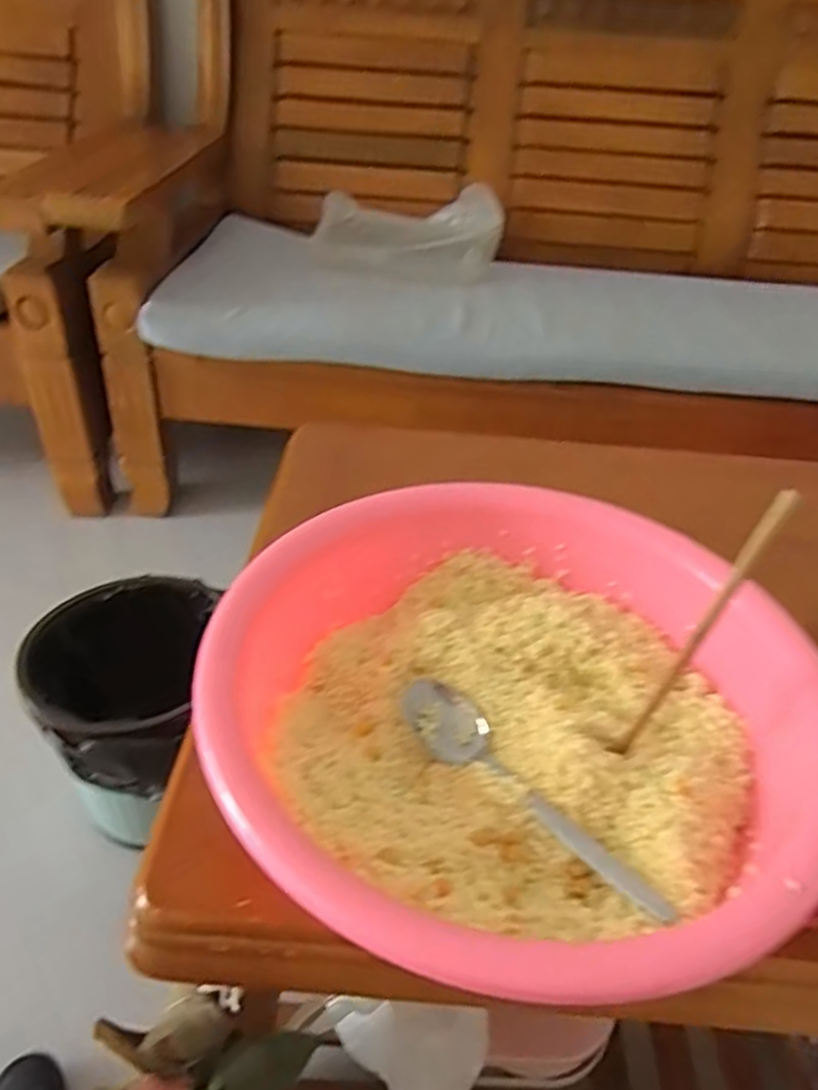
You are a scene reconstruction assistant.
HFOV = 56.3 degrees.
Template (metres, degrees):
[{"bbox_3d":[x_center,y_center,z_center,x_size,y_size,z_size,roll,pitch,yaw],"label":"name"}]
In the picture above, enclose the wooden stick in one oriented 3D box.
[{"bbox_3d":[0.157,0.047,0.412,0.008,0.176,0.009,3,33,-35],"label":"wooden stick"}]

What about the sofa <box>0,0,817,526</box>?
[{"bbox_3d":[0.287,-0.575,1.345,1.708,0.780,0.752,7,38,4],"label":"sofa"}]

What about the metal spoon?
[{"bbox_3d":[0.071,0.140,0.438,0.036,0.023,0.187,-30,49,-35],"label":"metal spoon"}]

